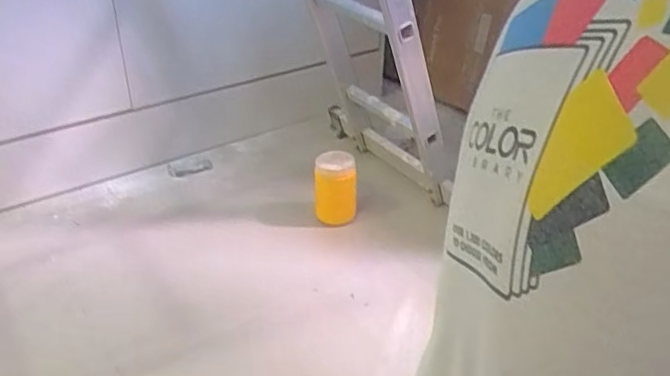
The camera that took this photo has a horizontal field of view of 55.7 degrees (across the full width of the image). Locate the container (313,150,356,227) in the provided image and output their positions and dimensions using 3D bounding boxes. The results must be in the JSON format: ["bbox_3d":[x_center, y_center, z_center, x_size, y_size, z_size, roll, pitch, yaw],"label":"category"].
[{"bbox_3d":[0.000,0.002,1.490,0.094,0.156,0.090,-3,30,-1],"label":"container"}]

